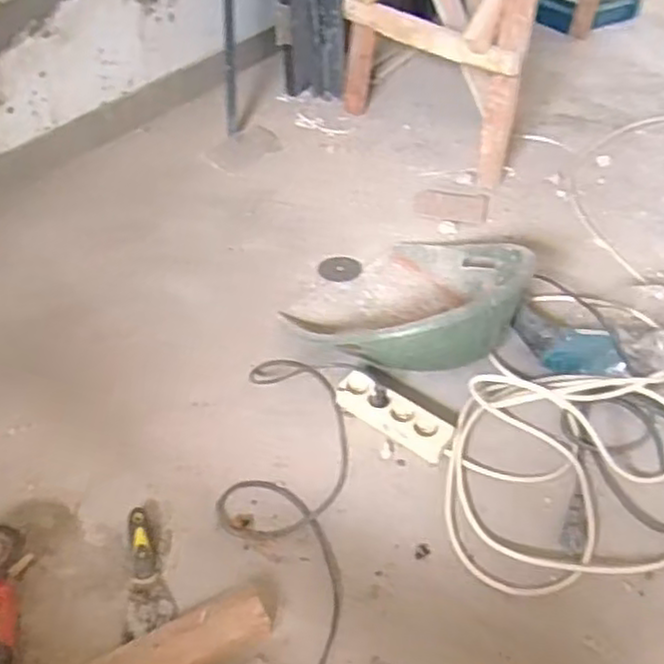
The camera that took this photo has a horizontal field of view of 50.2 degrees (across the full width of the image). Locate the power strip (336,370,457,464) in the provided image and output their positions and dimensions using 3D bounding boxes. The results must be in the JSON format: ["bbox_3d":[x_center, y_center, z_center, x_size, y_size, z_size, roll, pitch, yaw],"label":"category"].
[{"bbox_3d":[0.098,0.132,1.145,0.201,0.040,0.065,29,49,25],"label":"power strip"}]

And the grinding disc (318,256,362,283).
[{"bbox_3d":[0.017,-0.129,1.462,0.085,0.005,0.085,2,43,-2],"label":"grinding disc"}]

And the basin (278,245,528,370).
[{"bbox_3d":[0.154,-0.084,1.296,0.401,0.161,0.355,-29,52,-30],"label":"basin"}]

